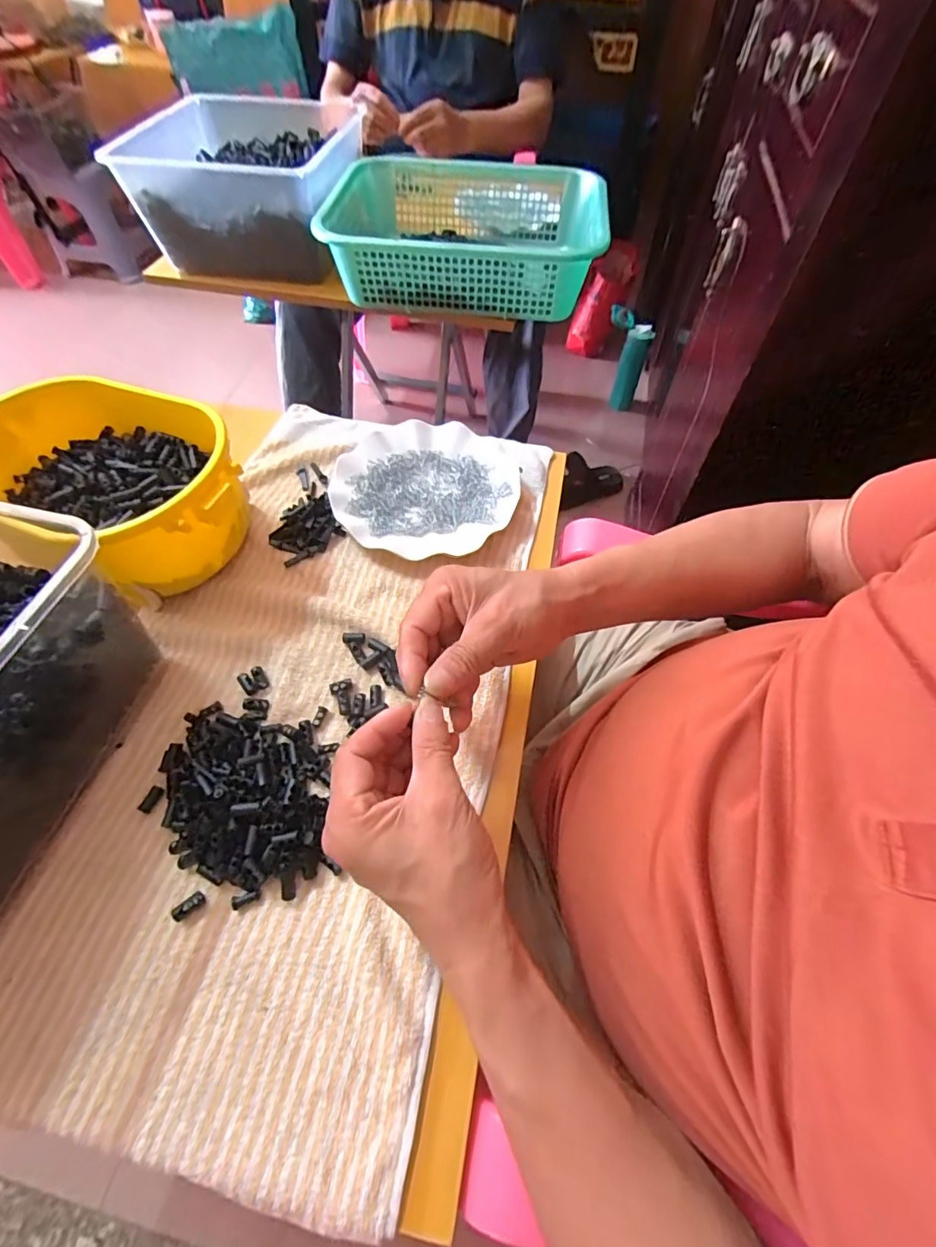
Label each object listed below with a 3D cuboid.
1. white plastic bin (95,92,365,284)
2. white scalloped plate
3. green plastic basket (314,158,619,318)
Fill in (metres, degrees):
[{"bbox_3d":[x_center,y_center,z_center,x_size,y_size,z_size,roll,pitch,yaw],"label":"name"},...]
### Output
[{"bbox_3d":[-0.349,-0.689,0.782,0.319,0.140,0.313,4,58,3],"label":"white plastic bin"},{"bbox_3d":[-0.040,-0.141,0.501,0.185,0.020,0.165,-7,58,-4],"label":"white scalloped plate"},{"bbox_3d":[0.002,-0.577,0.733,0.381,0.095,0.289,5,58,3],"label":"green plastic basket"}]

